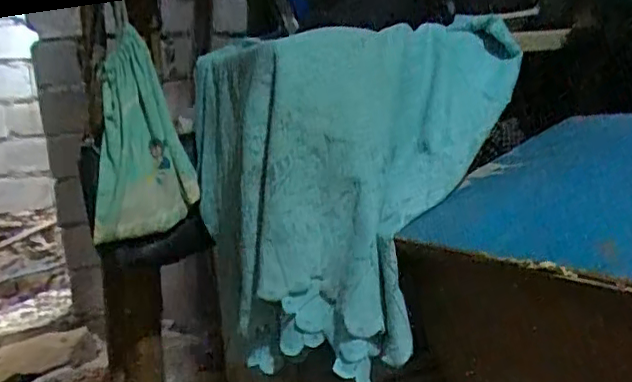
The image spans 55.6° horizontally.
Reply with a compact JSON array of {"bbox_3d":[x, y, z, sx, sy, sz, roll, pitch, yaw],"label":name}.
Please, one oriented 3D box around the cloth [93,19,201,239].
[{"bbox_3d":[-0.290,-0.113,0.979,0.149,0.386,0.137,-7,-19,-13],"label":"cloth"}]

